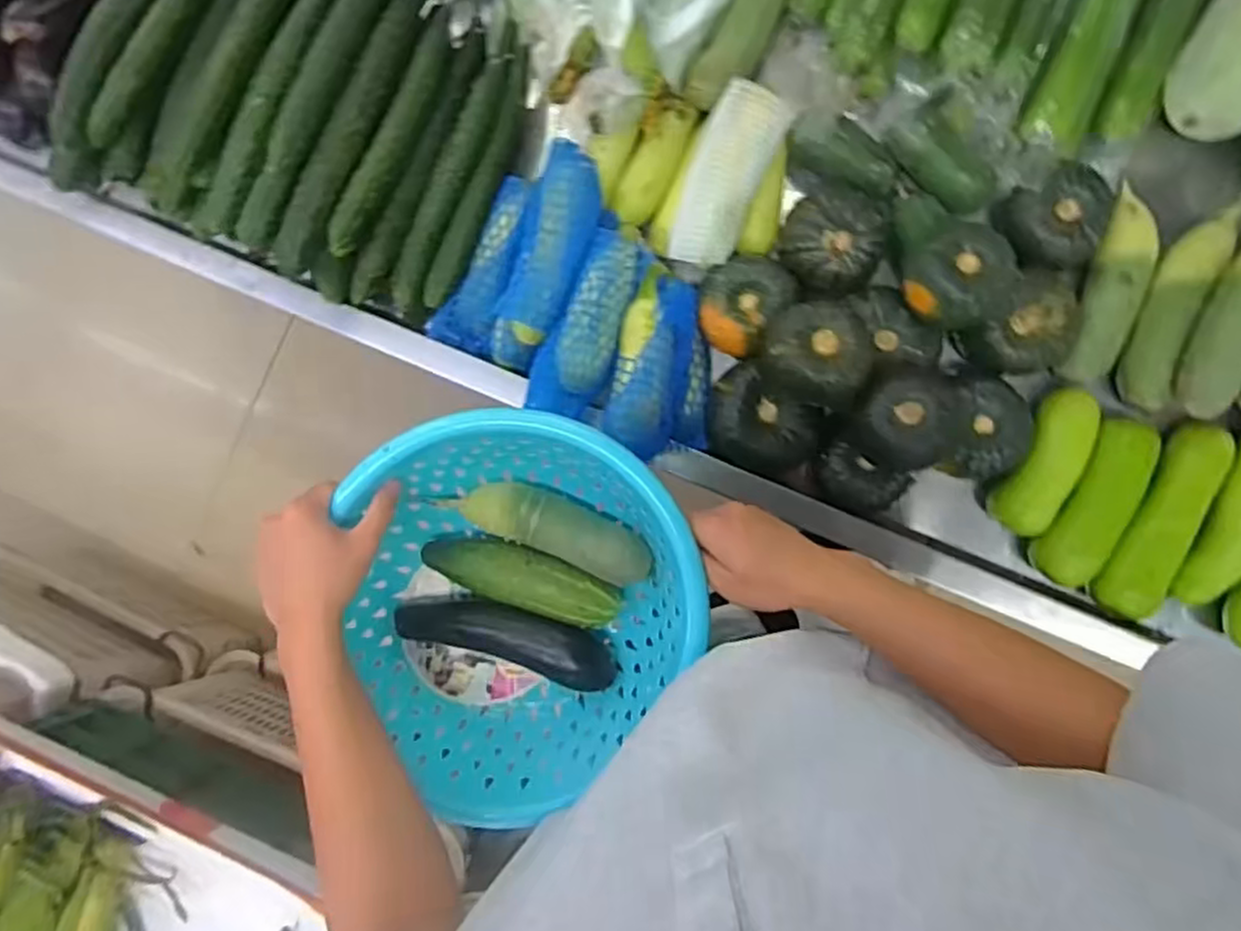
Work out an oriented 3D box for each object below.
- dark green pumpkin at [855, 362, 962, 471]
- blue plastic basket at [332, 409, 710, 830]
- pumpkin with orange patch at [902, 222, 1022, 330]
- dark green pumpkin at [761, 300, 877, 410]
[{"bbox_3d":[0.286,-0.050,0.725,0.101,0.086,0.106,0,87,4],"label":"dark green pumpkin"},{"bbox_3d":[-0.093,0.107,0.606,0.274,0.122,0.282,0,87,4],"label":"blue plastic basket"},{"bbox_3d":[0.335,-0.185,0.713,0.103,0.064,0.099,0,87,4],"label":"pumpkin with orange patch"},{"bbox_3d":[0.199,-0.114,0.728,0.100,0.074,0.103,0,87,4],"label":"dark green pumpkin"}]

